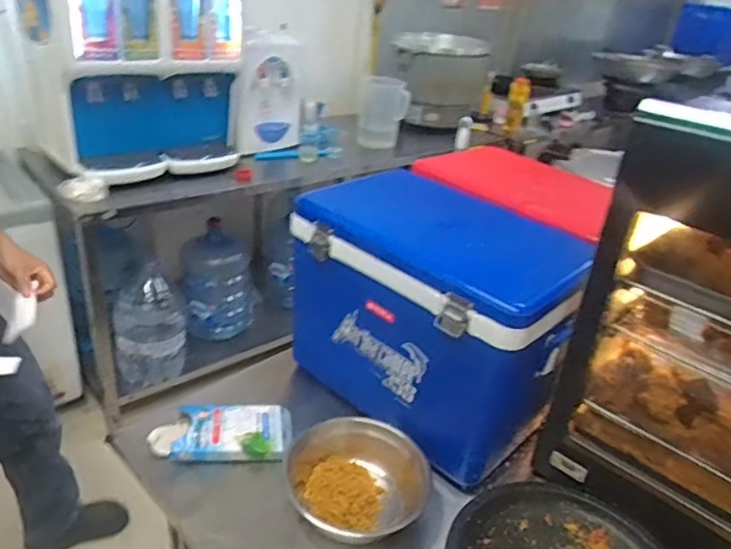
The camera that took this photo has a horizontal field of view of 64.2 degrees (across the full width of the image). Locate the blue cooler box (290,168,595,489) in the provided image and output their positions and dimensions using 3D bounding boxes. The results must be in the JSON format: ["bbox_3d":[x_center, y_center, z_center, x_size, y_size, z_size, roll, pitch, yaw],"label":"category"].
[{"bbox_3d":[0.137,0.076,1.095,0.476,0.375,0.298,28,35,34],"label":"blue cooler box"}]

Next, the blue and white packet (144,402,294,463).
[{"bbox_3d":[-0.255,0.281,1.037,0.237,0.034,0.126,3,29,-7],"label":"blue and white packet"}]

